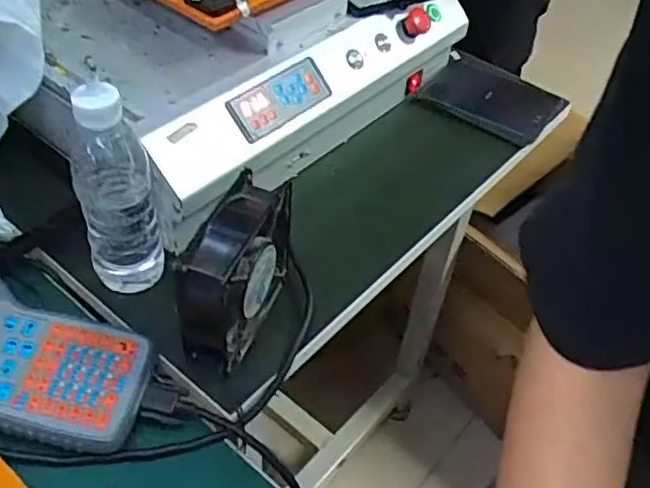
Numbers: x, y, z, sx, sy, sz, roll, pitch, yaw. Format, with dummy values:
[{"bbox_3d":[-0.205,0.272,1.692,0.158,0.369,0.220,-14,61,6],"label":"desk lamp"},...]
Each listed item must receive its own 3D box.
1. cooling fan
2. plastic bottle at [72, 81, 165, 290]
[{"bbox_3d":[-0.065,0.023,0.516,0.043,0.130,0.135,22,48,15],"label":"cooling fan"},{"bbox_3d":[-0.165,-0.042,0.508,0.055,0.182,0.050,-15,50,-19],"label":"plastic bottle"}]

